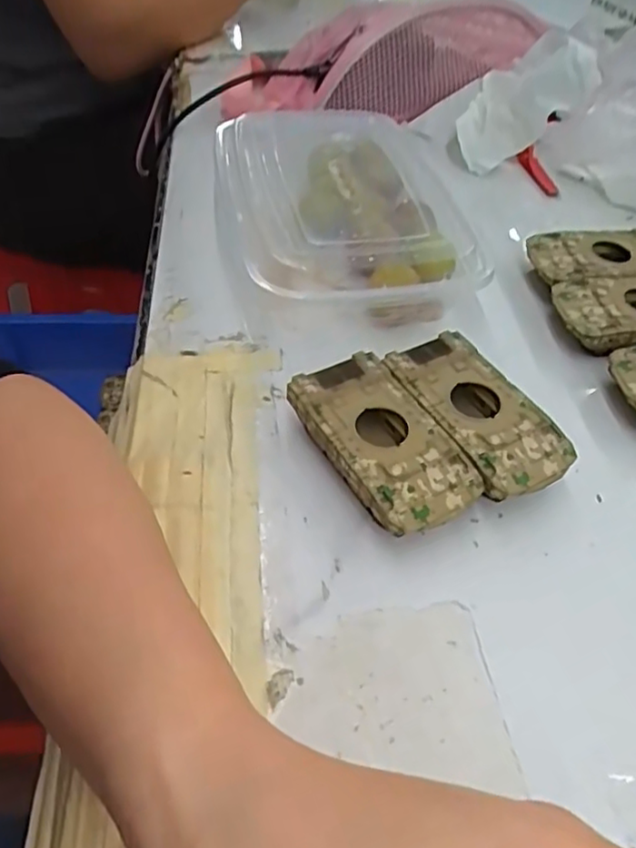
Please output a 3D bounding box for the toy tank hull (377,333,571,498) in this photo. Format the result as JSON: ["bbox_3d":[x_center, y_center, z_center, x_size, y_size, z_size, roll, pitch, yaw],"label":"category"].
[{"bbox_3d":[0.077,-0.002,0.314,0.050,0.027,0.095,-21,53,-22],"label":"toy tank hull"}]

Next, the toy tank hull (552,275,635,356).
[{"bbox_3d":[0.190,-0.062,0.378,0.095,0.028,0.056,-5,50,-11],"label":"toy tank hull"}]

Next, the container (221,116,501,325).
[{"bbox_3d":[0.016,-0.143,0.416,0.161,0.052,0.213,-1,49,-7],"label":"container"}]

